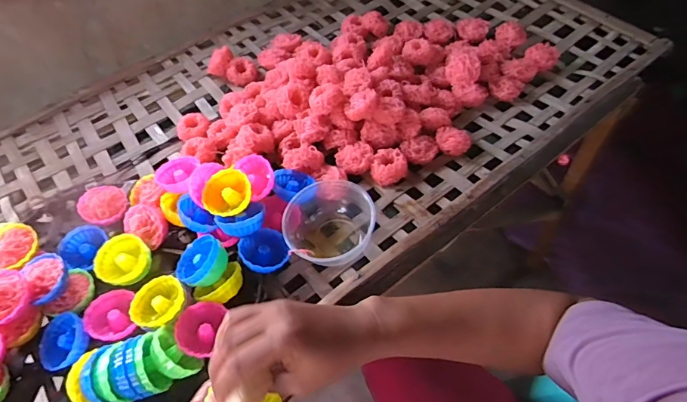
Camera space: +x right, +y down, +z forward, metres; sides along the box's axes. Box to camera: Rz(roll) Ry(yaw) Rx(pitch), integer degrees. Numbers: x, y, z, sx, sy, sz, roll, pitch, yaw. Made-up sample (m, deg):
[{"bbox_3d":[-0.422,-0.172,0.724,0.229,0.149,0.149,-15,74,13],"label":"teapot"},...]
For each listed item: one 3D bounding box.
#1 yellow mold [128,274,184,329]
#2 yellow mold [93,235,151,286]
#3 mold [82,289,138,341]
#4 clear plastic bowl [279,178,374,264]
[{"bbox_3d":[-0.212,0.120,0.504,0.060,0.031,0.062,-2,55,3],"label":"yellow mold"},{"bbox_3d":[-0.273,0.076,0.539,0.059,0.030,0.057,-2,55,3],"label":"yellow mold"},{"bbox_3d":[-0.278,0.137,0.519,0.052,0.023,0.061,-1,56,-25],"label":"mold"},{"bbox_3d":[-0.023,0.024,0.547,0.111,0.048,0.114,-2,55,3],"label":"clear plastic bowl"}]

